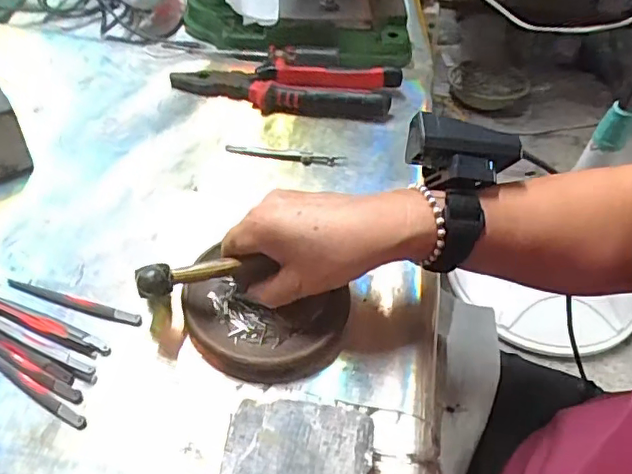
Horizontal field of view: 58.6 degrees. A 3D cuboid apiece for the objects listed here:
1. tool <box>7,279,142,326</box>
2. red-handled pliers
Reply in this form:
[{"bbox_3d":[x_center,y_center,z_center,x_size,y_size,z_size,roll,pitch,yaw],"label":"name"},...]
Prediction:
[{"bbox_3d":[-0.168,0.044,0.388,0.099,0.004,0.009,15,50,9],"label":"tool"},{"bbox_3d":[-0.032,-0.152,0.555,0.214,0.031,0.059,10,49,5],"label":"red-handled pliers"}]

